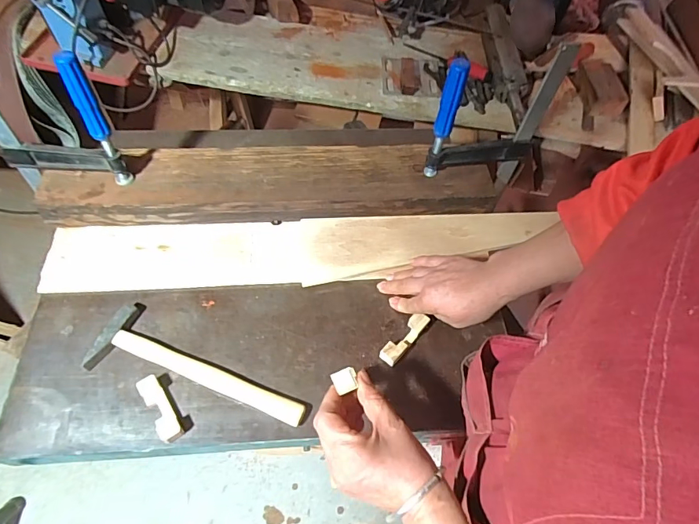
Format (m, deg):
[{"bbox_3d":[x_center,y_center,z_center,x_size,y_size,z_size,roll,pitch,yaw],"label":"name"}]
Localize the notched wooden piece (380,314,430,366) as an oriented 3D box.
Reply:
[{"bbox_3d":[0.072,0.099,0.579,0.023,0.018,0.080,38,64,19],"label":"notched wooden piece"}]

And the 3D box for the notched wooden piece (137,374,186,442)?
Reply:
[{"bbox_3d":[-0.221,0.171,0.524,0.029,0.019,0.083,-29,63,-21],"label":"notched wooden piece"}]

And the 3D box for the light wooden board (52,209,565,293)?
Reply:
[{"bbox_3d":[-0.062,-0.020,0.654,0.715,0.028,0.104,-2,57,-6],"label":"light wooden board"}]

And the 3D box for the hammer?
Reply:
[{"bbox_3d":[-0.185,0.140,0.544,0.272,0.018,0.081,22,58,10],"label":"hammer"}]

